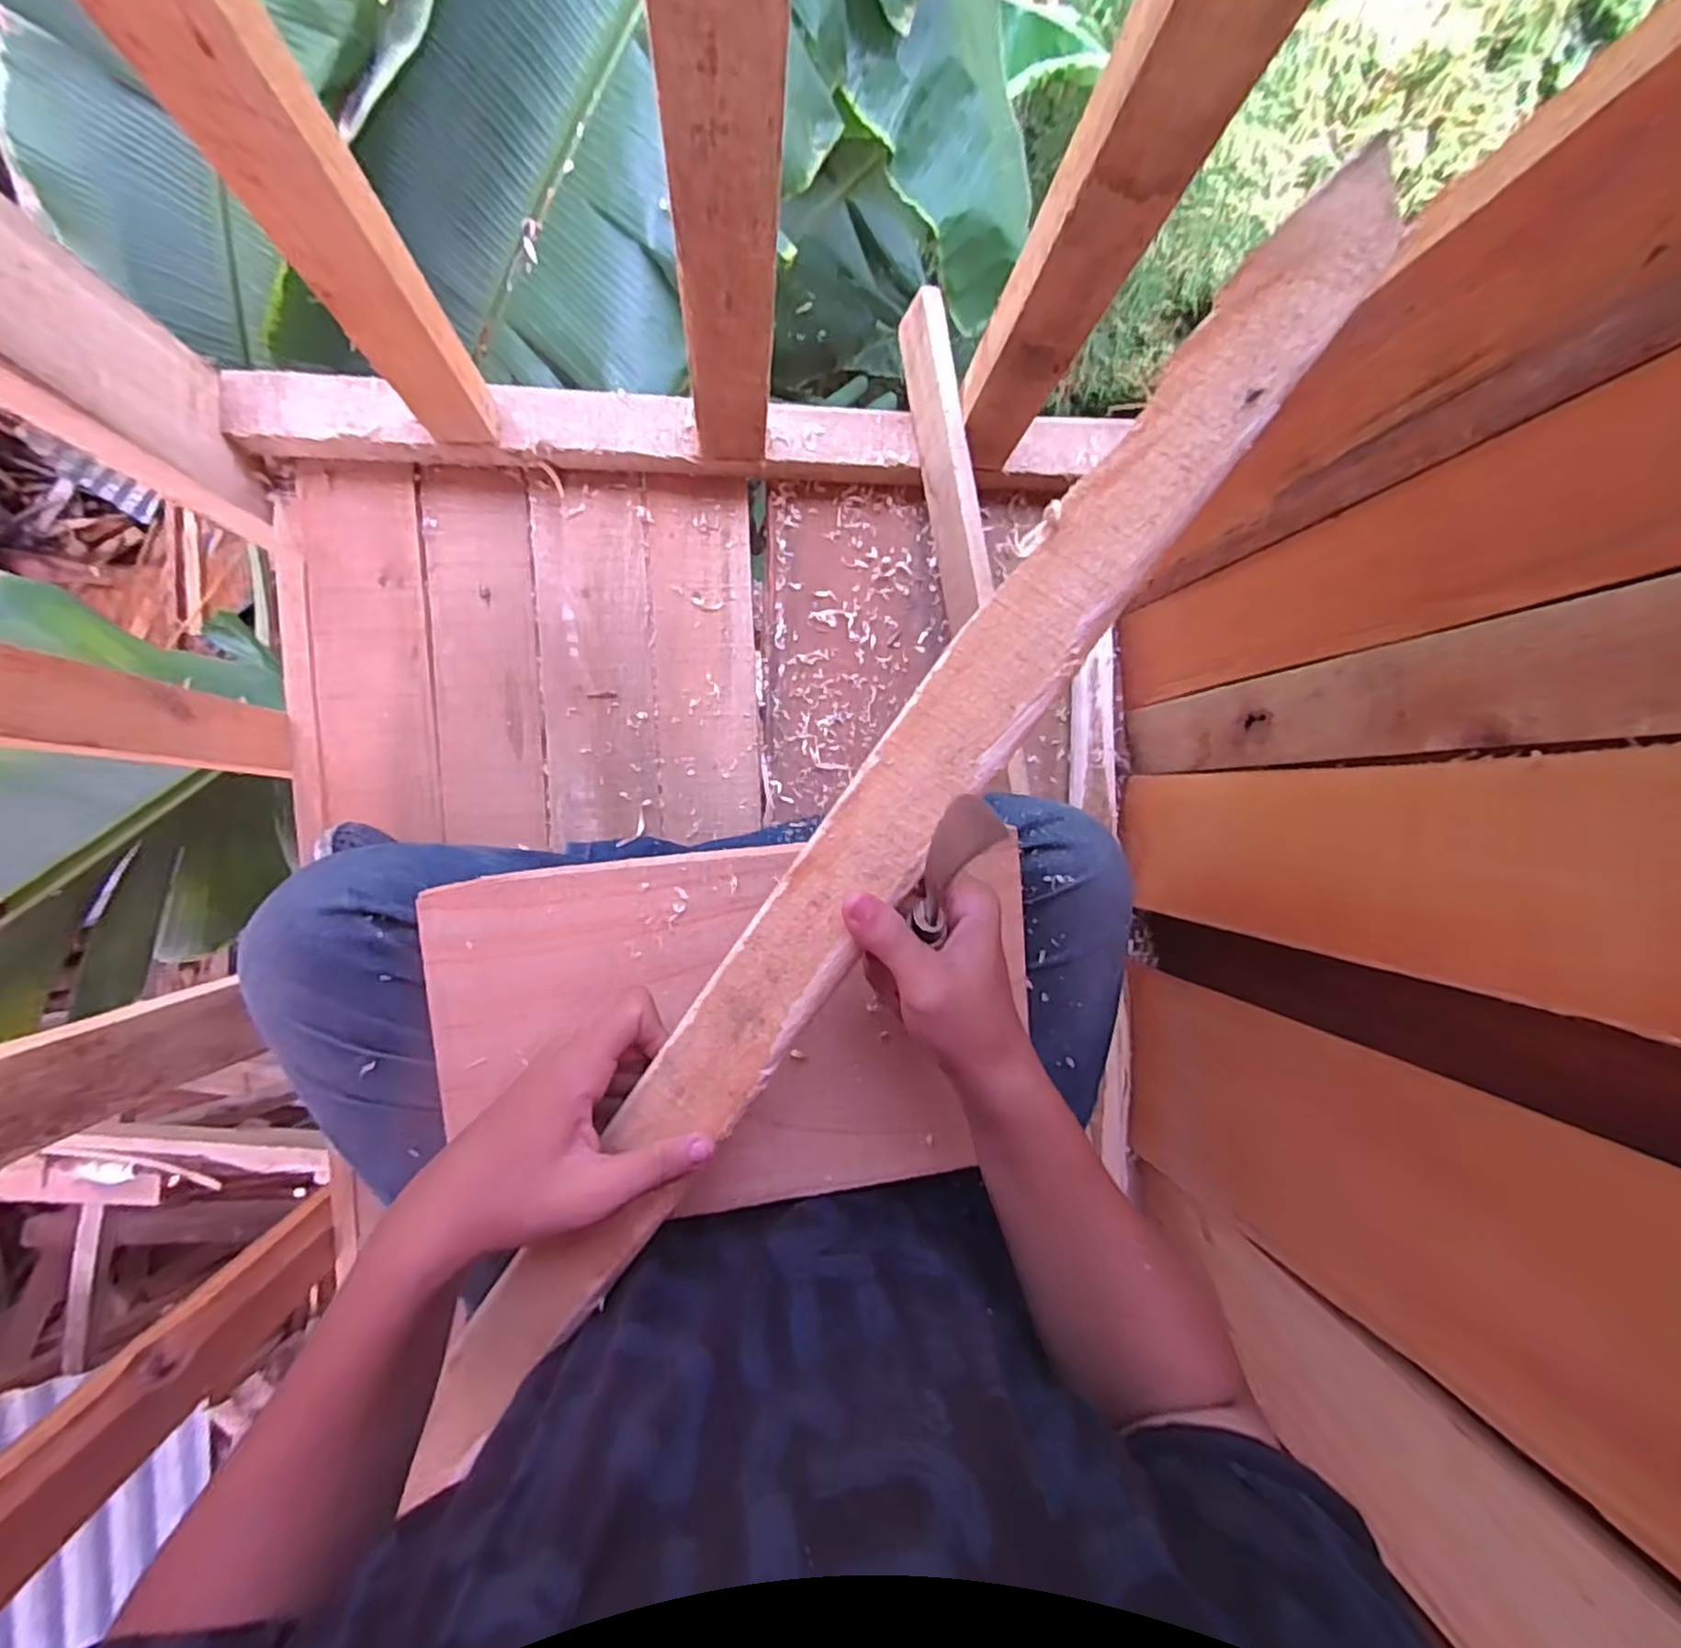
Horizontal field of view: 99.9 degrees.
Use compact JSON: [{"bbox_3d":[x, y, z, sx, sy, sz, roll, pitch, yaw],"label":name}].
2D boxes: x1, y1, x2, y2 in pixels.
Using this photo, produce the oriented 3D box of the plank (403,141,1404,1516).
[{"bbox_3d":[-0.009,0.044,0.314,0.047,0.015,0.672,35,100,-6],"label":"plank"}]

